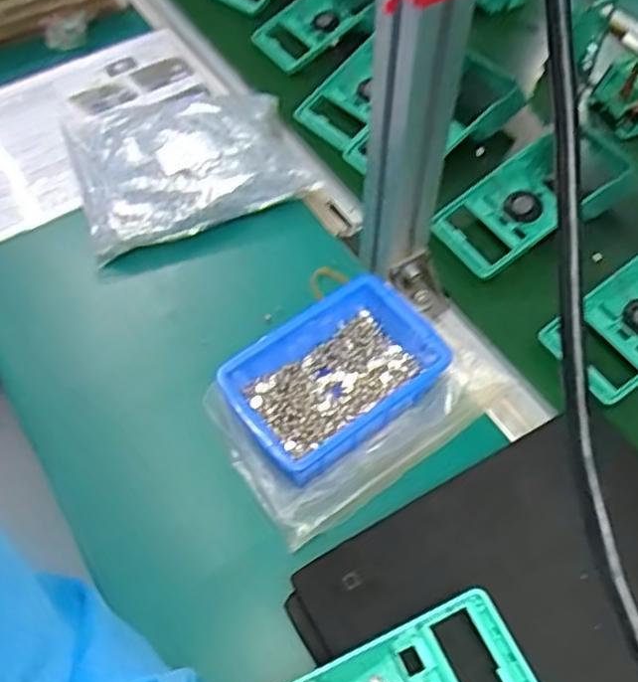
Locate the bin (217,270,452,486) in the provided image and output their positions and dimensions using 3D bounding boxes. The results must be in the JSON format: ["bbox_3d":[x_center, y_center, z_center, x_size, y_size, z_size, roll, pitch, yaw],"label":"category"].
[{"bbox_3d":[0.014,0.028,0.503,0.158,0.051,0.105,-38,62,-17],"label":"bin"}]

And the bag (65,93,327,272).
[{"bbox_3d":[-0.123,-0.173,0.642,0.210,0.056,0.158,-18,56,-12],"label":"bag"}]

